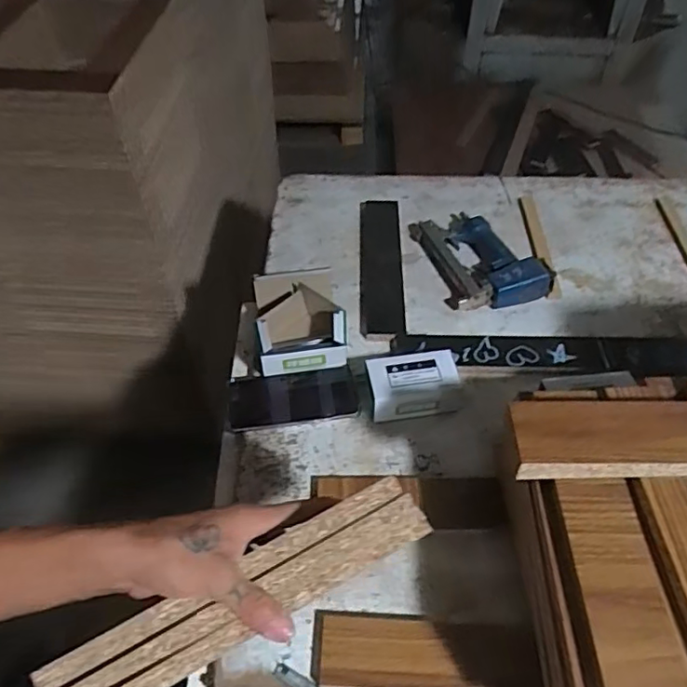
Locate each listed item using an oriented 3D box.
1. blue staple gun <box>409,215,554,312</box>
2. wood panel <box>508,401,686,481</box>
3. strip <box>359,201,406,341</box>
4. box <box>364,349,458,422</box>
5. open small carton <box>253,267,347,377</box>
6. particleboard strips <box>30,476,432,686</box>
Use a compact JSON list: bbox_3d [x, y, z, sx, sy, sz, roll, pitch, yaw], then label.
[{"bbox_3d":[0.201,-0.137,0.890,0.142,0.049,0.210,-15,52,-12],"label":"blue staple gun"},{"bbox_3d":[0.274,0.079,0.501,0.258,0.028,0.063,-1,51,-1],"label":"wood panel"},{"bbox_3d":[0.057,-0.127,0.898,0.063,0.019,0.300,1,51,1],"label":"strip"},{"bbox_3d":[0.085,0.054,0.733,0.111,0.055,0.074,-7,51,-6],"label":"box"},{"bbox_3d":[-0.059,-0.029,0.798,0.114,0.059,0.150,-8,51,-6],"label":"open small carton"},{"bbox_3d":[-0.068,0.174,0.401,0.266,0.025,0.048,-26,55,-10],"label":"particleboard strips"}]

